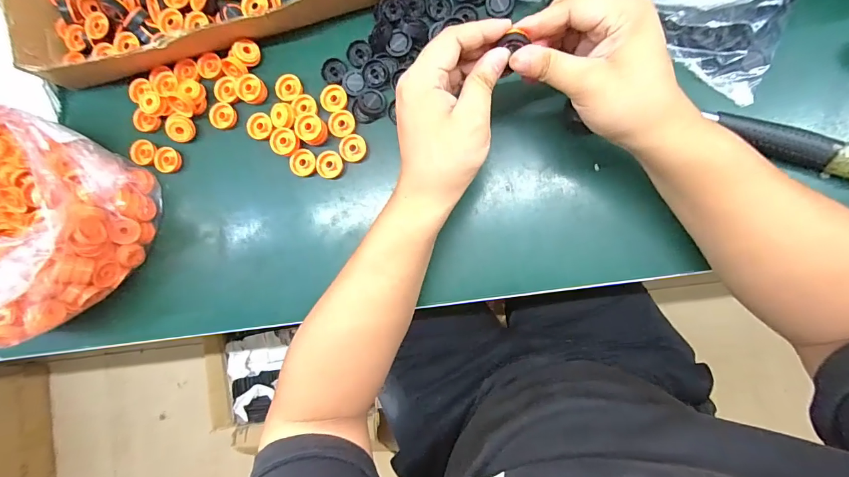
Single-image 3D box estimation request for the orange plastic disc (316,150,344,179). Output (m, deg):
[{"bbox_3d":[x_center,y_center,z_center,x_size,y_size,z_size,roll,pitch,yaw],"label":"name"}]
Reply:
[{"bbox_3d":[-0.092,-0.072,0.386,0.025,0.005,0.026,0,88,9],"label":"orange plastic disc"}]

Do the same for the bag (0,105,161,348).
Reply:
[{"bbox_3d":[-0.409,-0.022,0.356,0.230,0.164,0.193,18,92,8],"label":"bag"}]

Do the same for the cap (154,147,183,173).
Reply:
[{"bbox_3d":[-0.267,-0.081,0.413,0.025,0.013,0.026,0,88,9],"label":"cap"}]

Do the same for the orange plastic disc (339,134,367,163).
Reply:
[{"bbox_3d":[-0.069,-0.087,0.383,0.024,0.006,0.025,0,88,9],"label":"orange plastic disc"}]

